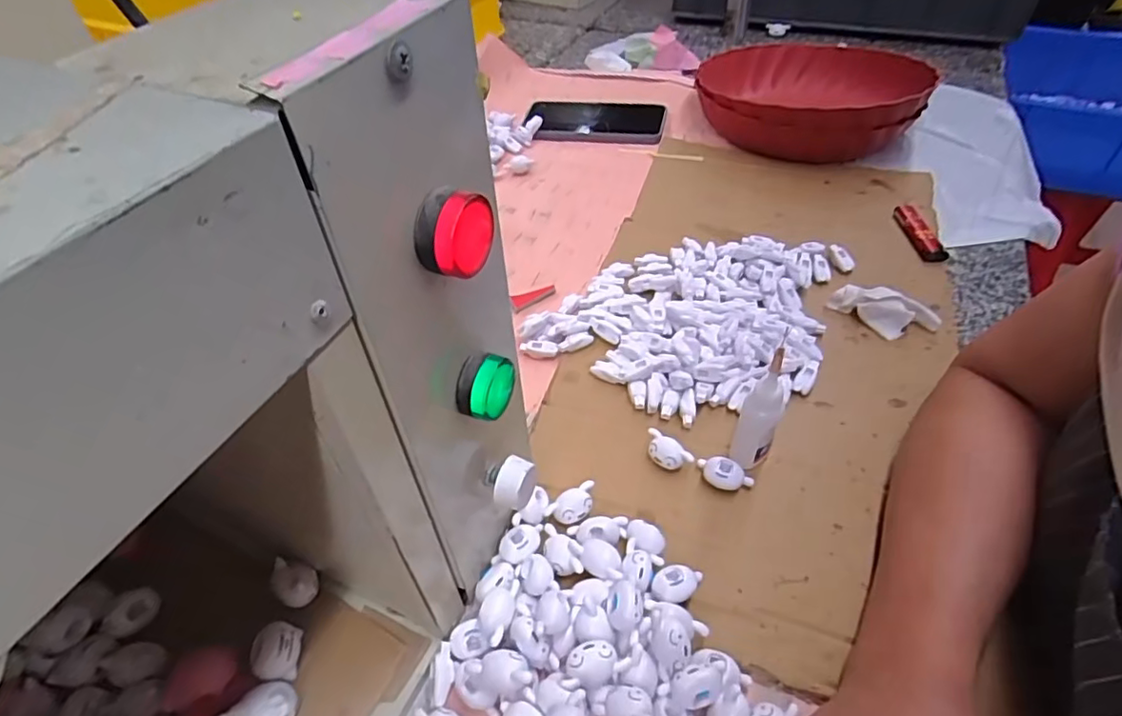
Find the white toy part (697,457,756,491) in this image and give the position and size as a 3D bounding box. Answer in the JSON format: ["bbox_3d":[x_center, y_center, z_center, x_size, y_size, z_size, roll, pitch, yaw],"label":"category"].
[{"bbox_3d":[0.100,0.073,0.371,0.034,0.017,0.016,16,50,16],"label":"white toy part"}]

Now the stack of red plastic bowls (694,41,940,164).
[{"bbox_3d":[0.282,-0.301,0.701,0.231,0.090,0.258,16,49,17],"label":"stack of red plastic bowls"}]

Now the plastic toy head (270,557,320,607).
[{"bbox_3d":[-0.140,0.120,0.318,0.021,0.023,0.021,5,48,6],"label":"plastic toy head"}]

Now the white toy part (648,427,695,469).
[{"bbox_3d":[0.065,0.061,0.383,0.017,0.017,0.033,-33,54,-25],"label":"white toy part"}]

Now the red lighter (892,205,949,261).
[{"bbox_3d":[0.322,-0.112,0.546,0.020,0.016,0.074,-2,46,1],"label":"red lighter"}]

